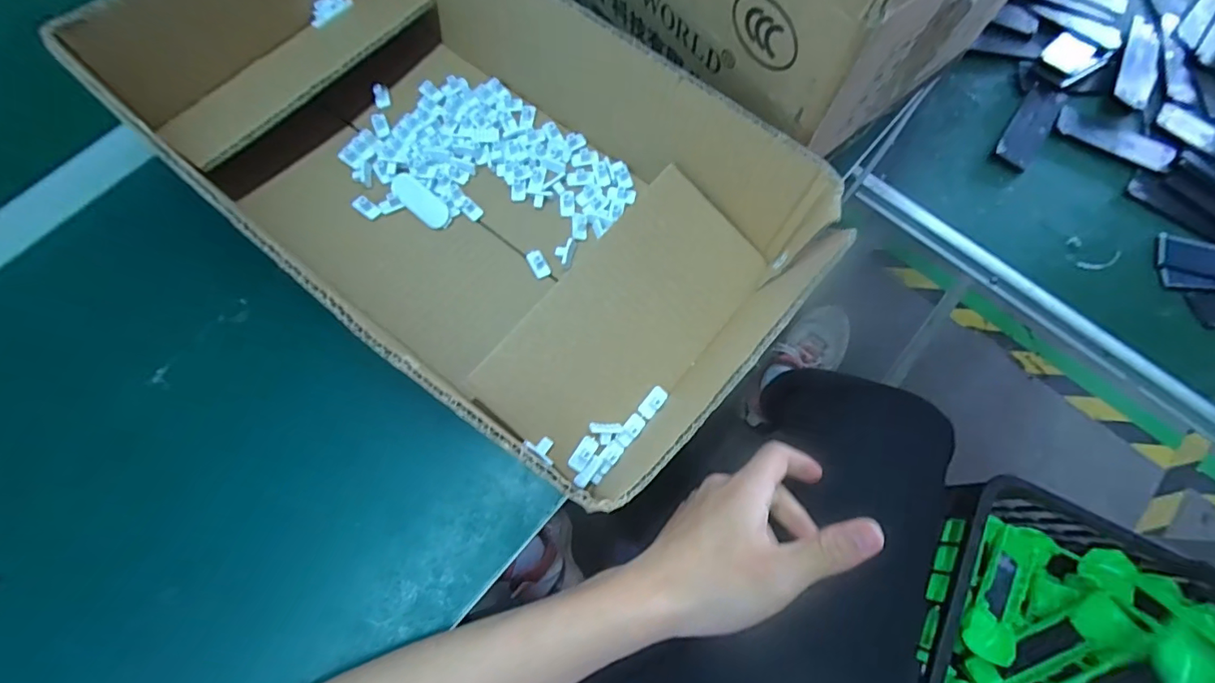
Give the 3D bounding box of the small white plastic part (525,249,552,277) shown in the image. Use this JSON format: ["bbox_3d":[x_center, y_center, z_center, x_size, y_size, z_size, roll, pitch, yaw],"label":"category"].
[{"bbox_3d":[-0.048,-0.054,0.350,0.012,0.006,0.020,-28,74,-8],"label":"small white plastic part"}]

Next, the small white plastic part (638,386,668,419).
[{"bbox_3d":[0.028,0.037,0.312,0.010,0.006,0.021,35,76,11],"label":"small white plastic part"}]

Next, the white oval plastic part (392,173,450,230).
[{"bbox_3d":[-0.133,-0.101,0.361,0.050,0.006,0.021,40,77,12],"label":"white oval plastic part"}]

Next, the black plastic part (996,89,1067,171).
[{"bbox_3d":[0.355,-0.181,0.429,0.028,0.004,0.090,36,76,11],"label":"black plastic part"}]

